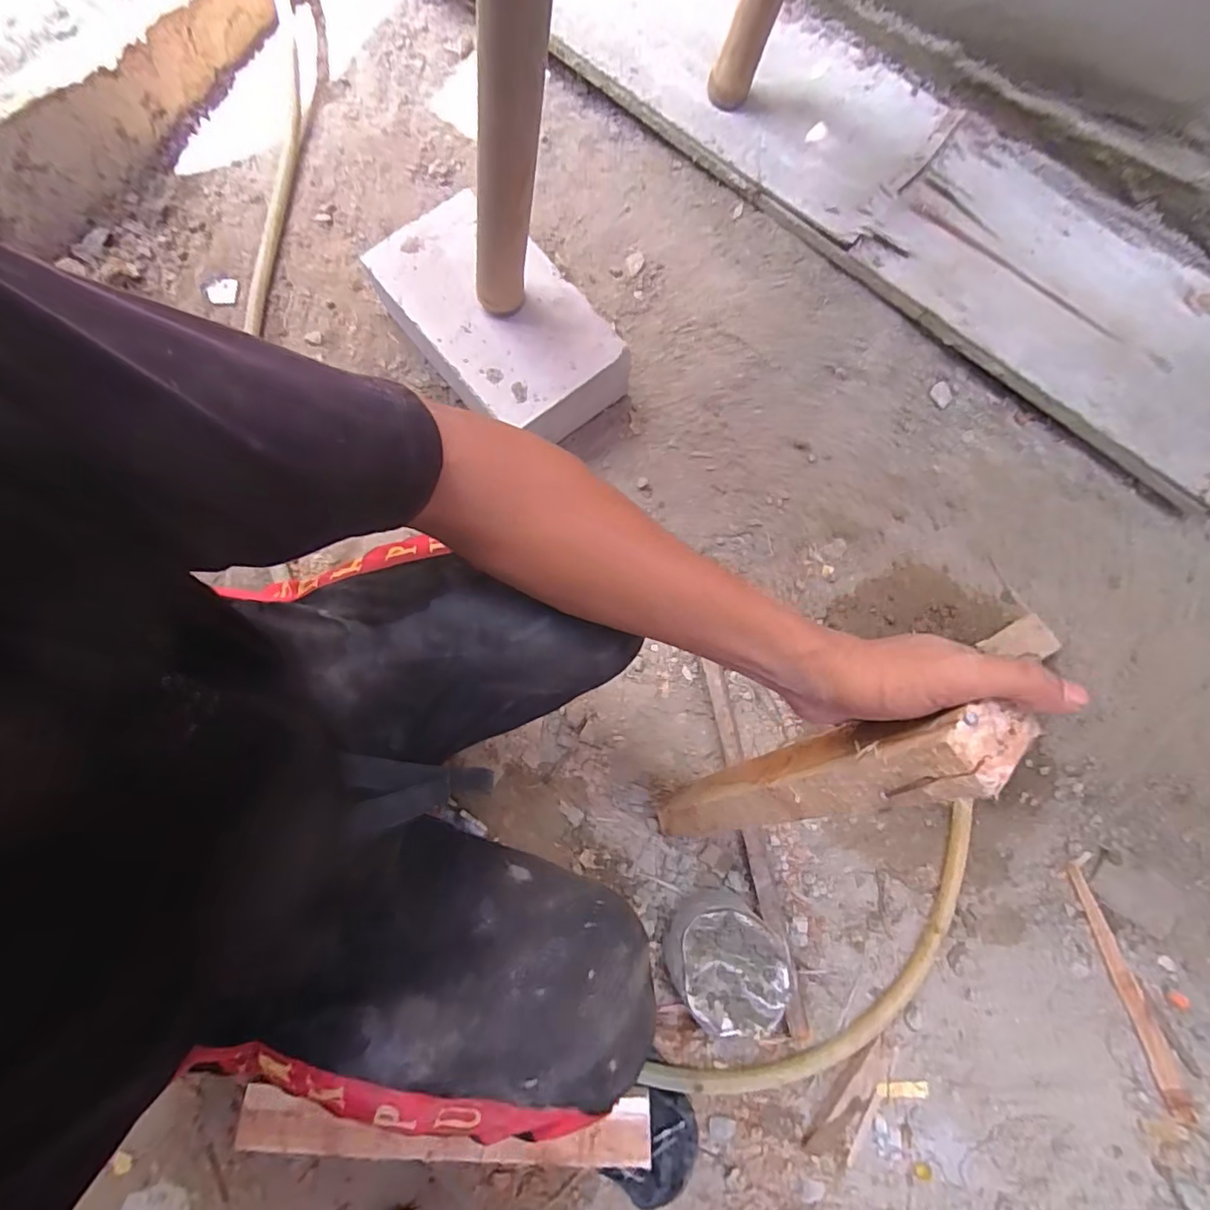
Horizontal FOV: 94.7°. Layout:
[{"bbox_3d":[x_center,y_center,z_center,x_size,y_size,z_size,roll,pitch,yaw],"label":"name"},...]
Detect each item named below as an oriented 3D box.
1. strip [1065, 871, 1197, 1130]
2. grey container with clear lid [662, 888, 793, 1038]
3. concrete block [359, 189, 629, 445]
[{"bbox_3d":[0.611,0.448,0.649,0.029,0.004,0.271,-15,77,-5],"label":"strip"},{"bbox_3d":[0.127,0.381,0.602,0.122,0.100,0.117,36,78,7],"label":"grey container with clear lid"},{"bbox_3d":[-0.149,-0.374,0.756,0.198,0.102,0.342,-41,81,-10],"label":"concrete block"}]

